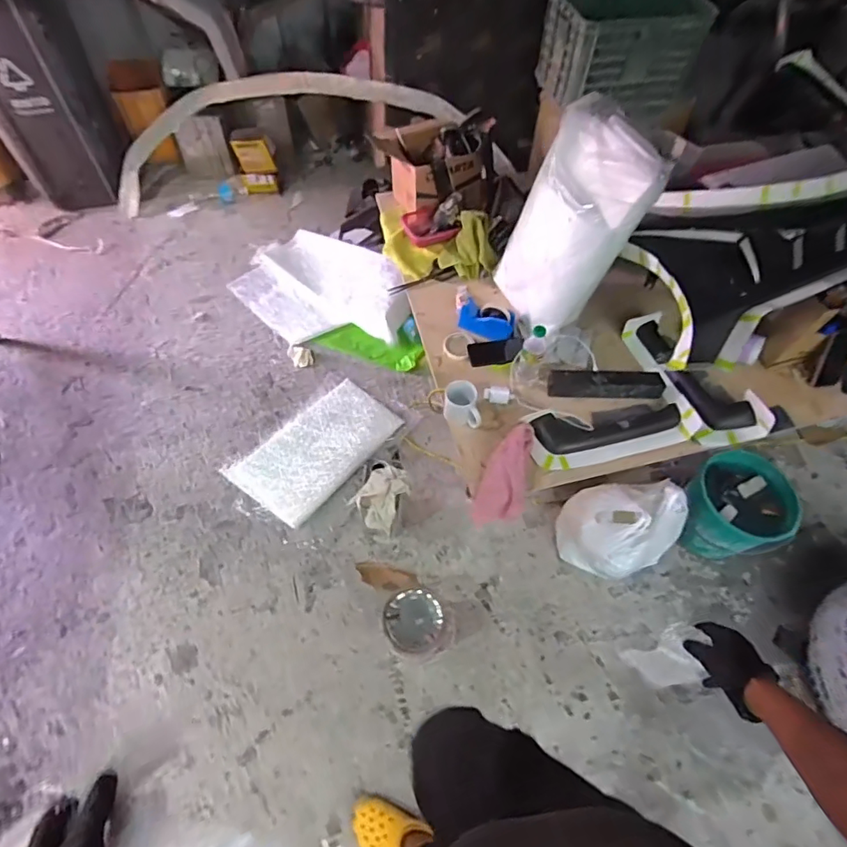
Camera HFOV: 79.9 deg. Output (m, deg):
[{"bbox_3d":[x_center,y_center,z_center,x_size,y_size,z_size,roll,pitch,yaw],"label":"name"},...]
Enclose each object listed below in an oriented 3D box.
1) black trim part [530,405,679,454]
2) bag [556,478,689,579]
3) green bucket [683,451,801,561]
[{"bbox_3d":[0.490,0.013,1.334,0.400,0.058,0.086,-6,59,-7],"label":"black trim part"},{"bbox_3d":[0.558,0.276,1.412,0.275,0.348,0.248,-22,62,-15],"label":"bag"},{"bbox_3d":[0.919,0.264,1.524,0.270,0.291,0.265,1,59,-2],"label":"green bucket"}]

